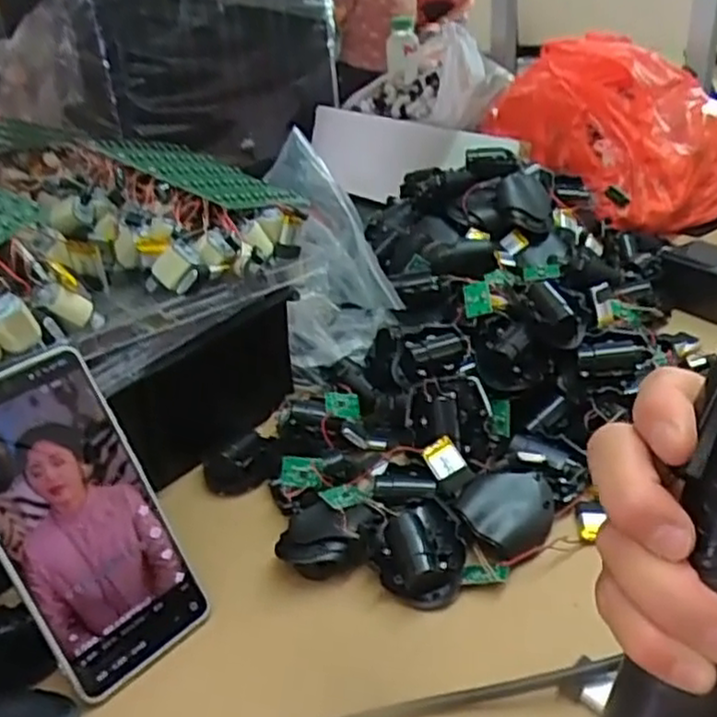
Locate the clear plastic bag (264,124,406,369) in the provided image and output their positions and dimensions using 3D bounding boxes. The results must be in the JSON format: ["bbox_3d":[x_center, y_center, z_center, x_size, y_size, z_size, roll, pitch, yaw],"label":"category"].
[{"bbox_3d":[-0.028,-0.105,0.603,0.084,0.167,0.141,-10,30,-9],"label":"clear plastic bag"}]

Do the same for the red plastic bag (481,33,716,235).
[{"bbox_3d":[0.331,-0.277,0.866,0.268,0.172,0.305,-12,31,-13],"label":"red plastic bag"}]

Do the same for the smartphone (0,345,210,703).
[{"bbox_3d":[-0.140,0.080,0.366,0.078,0.162,0.007,-32,12,-39],"label":"smartphone"}]

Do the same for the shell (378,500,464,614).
[{"bbox_3d":[0.035,0.106,0.407,0.046,0.033,0.054,-3,30,3],"label":"shell"}]

